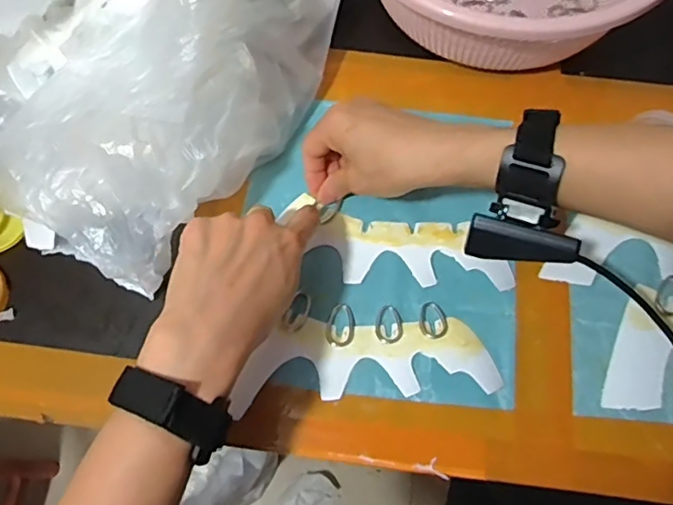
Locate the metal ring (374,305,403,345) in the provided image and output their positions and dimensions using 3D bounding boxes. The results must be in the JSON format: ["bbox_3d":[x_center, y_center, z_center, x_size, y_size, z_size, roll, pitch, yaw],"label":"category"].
[{"bbox_3d":[0.039,0.054,0.422,0.020,0.004,0.028,0,70,2],"label":"metal ring"}]

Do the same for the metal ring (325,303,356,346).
[{"bbox_3d":[0.003,0.055,0.423,0.023,0.004,0.033,0,70,2],"label":"metal ring"}]

